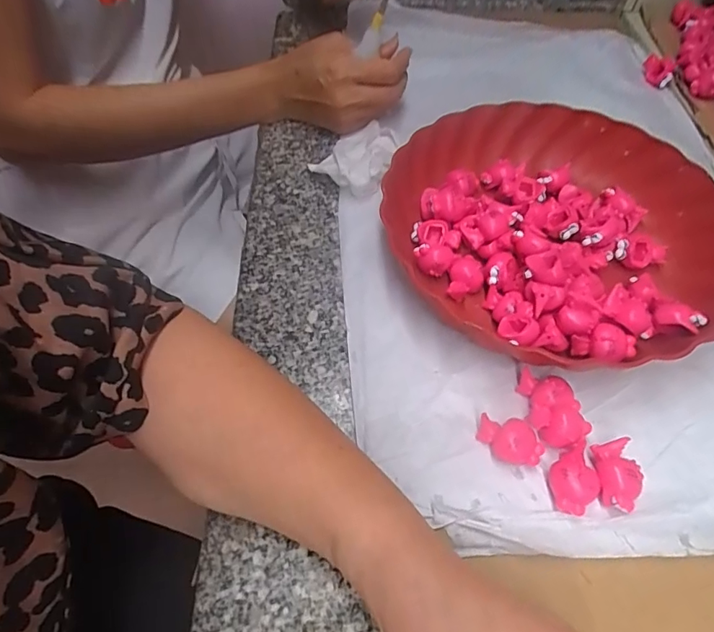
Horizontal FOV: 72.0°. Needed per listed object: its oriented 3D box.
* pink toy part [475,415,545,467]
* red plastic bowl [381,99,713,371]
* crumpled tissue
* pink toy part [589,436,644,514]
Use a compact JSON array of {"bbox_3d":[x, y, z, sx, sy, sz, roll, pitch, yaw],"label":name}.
[{"bbox_3d":[0.089,0.072,0.284,0.035,0.018,0.024,12,59,5],"label":"pink toy part"},{"bbox_3d":[0.142,-0.068,0.363,0.245,0.042,0.242,1,58,-2],"label":"red plastic bowl"},{"bbox_3d":[-0.003,-0.143,0.434,0.068,0.036,0.084,17,59,8],"label":"crumpled tissue"},{"bbox_3d":[0.143,0.088,0.271,0.022,0.018,0.037,-5,58,-5],"label":"pink toy part"}]

